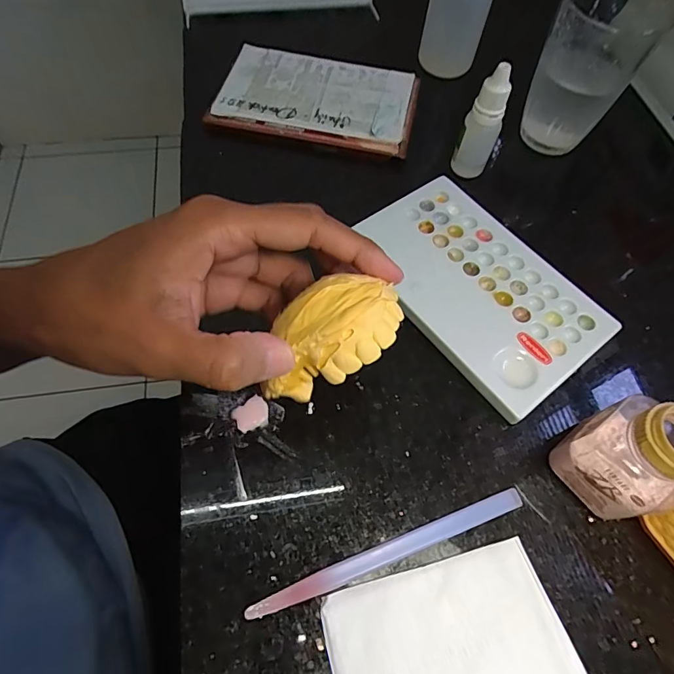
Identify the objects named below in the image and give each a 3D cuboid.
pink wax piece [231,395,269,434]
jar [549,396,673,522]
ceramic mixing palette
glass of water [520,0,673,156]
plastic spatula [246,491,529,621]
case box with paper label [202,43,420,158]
[{"bbox_3d":[-0.046,0.042,0.237,0.019,0.004,0.016,-29,68,-16],"label":"pink wax piece"},{"bbox_3d":[0.148,0.049,0.200,0.074,0.065,0.048,-20,68,-7],"label":"jar"},{"bbox_3d":[0.085,-0.032,0.273,0.093,0.009,0.152,-33,69,-18],"label":"ceramic mixing palette"},{"bbox_3d":[0.173,-0.187,0.306,0.064,0.090,0.066,25,70,12],"label":"glass of water"},{"bbox_3d":[0.026,0.101,0.206,0.137,0.006,0.009,-18,65,-12],"label":"plastic spatula"},{"bbox_3d":[-0.014,-0.188,0.339,0.148,0.012,0.091,17,63,6],"label":"case box with paper label"}]

